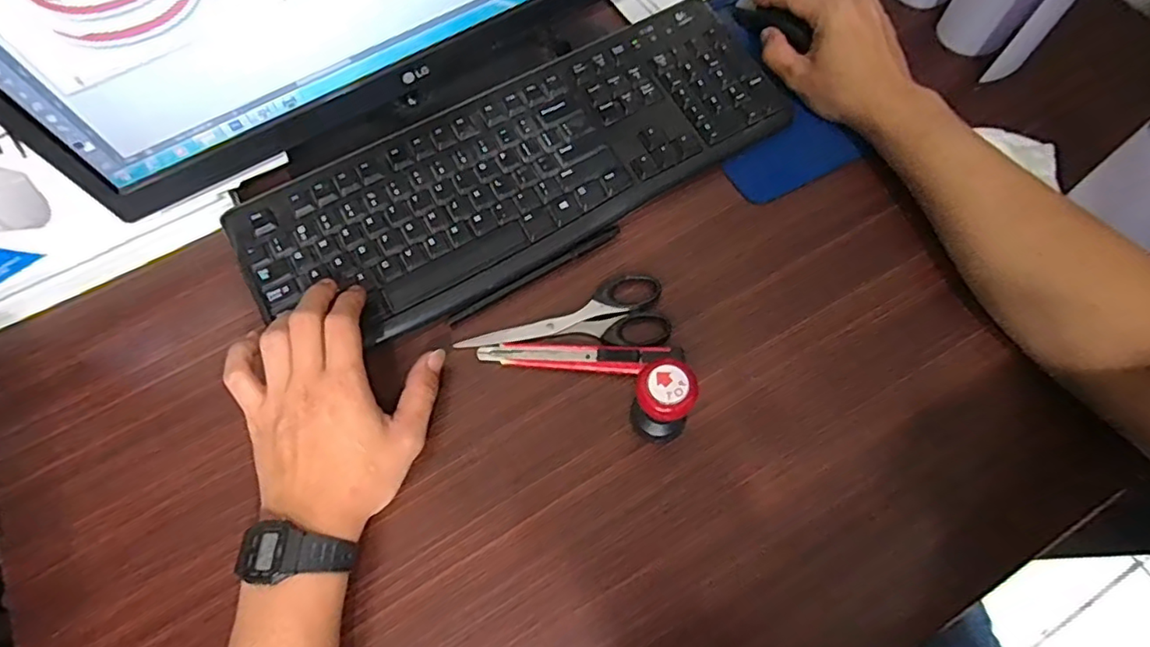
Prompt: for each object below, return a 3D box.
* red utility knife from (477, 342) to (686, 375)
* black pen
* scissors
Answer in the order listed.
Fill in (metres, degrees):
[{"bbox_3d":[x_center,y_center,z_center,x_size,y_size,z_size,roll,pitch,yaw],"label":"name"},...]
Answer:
[{"bbox_3d":[0.003,0.024,0.415,0.143,0.012,0.020,4,72,1],"label":"red utility knife"},{"bbox_3d":[-0.029,-0.037,0.444,0.146,0.007,0.009,-29,75,-9],"label":"black pen"},{"bbox_3d":[-0.008,-0.001,0.431,0.151,0.012,0.056,-9,73,-3],"label":"scissors"}]

